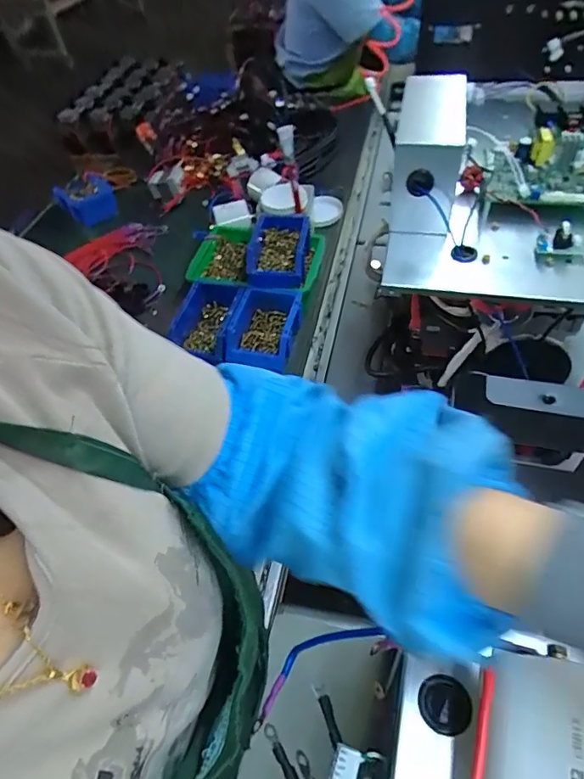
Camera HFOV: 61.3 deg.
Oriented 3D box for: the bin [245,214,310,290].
[{"bbox_3d":[-0.024,-0.268,0.954,0.112,0.055,0.185,4,51,8],"label":"bin"}]

